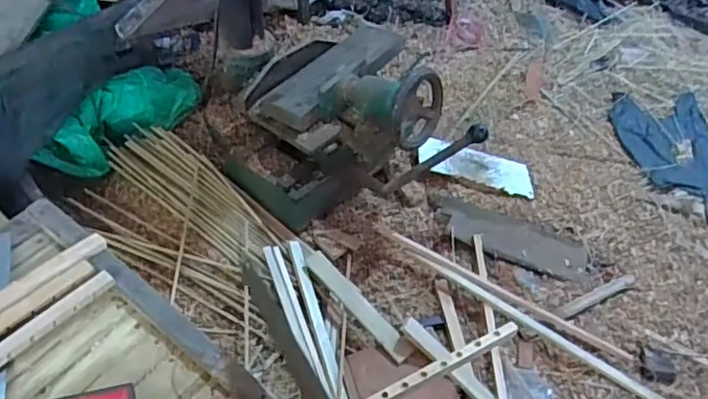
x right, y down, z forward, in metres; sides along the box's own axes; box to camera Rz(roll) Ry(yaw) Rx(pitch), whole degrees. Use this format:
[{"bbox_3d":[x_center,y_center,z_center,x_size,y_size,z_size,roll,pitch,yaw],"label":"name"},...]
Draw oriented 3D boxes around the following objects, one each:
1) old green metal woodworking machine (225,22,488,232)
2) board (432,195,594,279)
[{"bbox_3d":[-0.013,-0.112,0.965,0.334,0.225,0.275,-25,53,-25],"label":"old green metal woodworking machine"},{"bbox_3d":[0.264,0.063,1.049,0.274,0.013,0.088,18,56,6],"label":"board"}]

